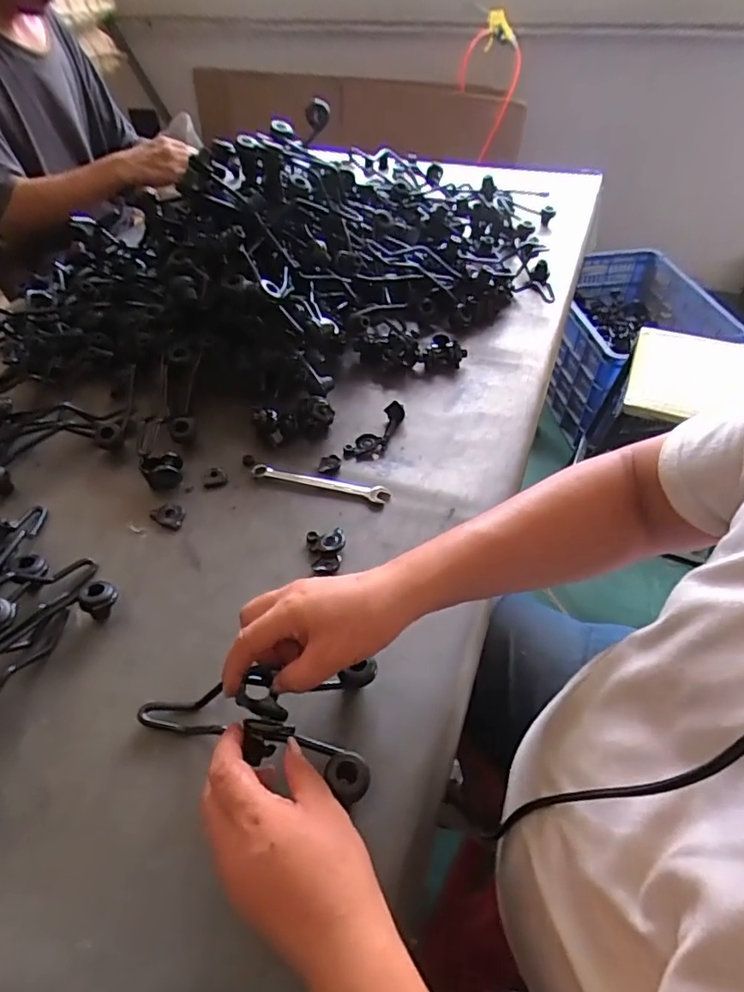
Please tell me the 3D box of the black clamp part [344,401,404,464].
[{"bbox_3d":[0.004,-0.084,0.691,0.043,0.025,0.100,23,50,22],"label":"black clamp part"}]

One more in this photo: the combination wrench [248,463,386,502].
[{"bbox_3d":[-0.063,-0.016,0.641,0.166,0.009,0.022,10,47,11],"label":"combination wrench"}]

